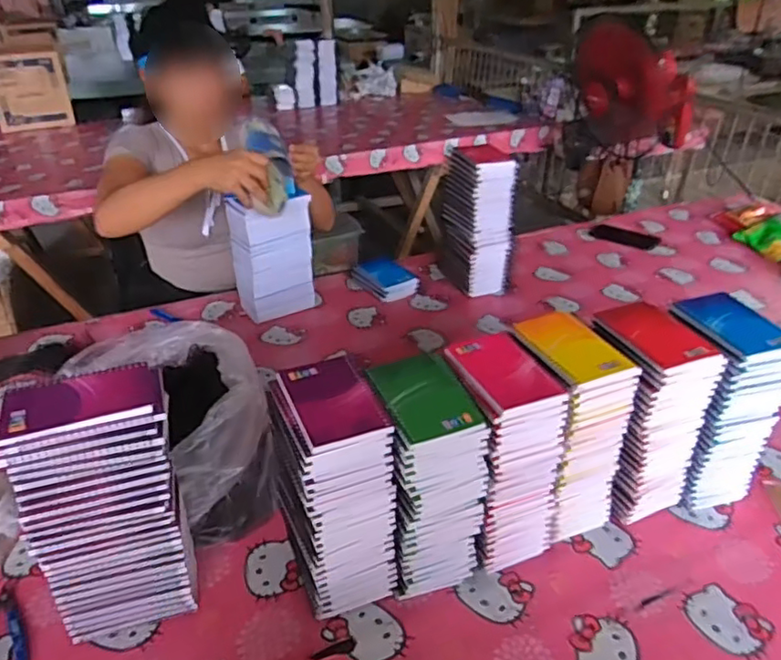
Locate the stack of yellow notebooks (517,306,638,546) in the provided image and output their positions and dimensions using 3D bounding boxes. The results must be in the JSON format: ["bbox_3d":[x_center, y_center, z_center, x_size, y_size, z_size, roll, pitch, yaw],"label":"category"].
[{"bbox_3d":[0.208,0.122,0.771,0.099,0.261,0.142,-15,34,-21],"label":"stack of yellow notebooks"}]

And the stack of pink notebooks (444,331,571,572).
[{"bbox_3d":[0.123,0.149,0.733,0.100,0.253,0.132,-14,34,-20],"label":"stack of pink notebooks"}]

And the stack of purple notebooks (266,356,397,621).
[{"bbox_3d":[-0.061,0.180,0.674,0.092,0.265,0.125,-14,34,-20],"label":"stack of purple notebooks"}]

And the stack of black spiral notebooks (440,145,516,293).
[{"bbox_3d":[0.187,-0.221,1.305,0.104,0.296,0.130,-15,35,-22],"label":"stack of black spiral notebooks"}]

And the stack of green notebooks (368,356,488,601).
[{"bbox_3d":[0.040,0.170,0.694,0.102,0.256,0.132,-9,33,-14],"label":"stack of green notebooks"}]

